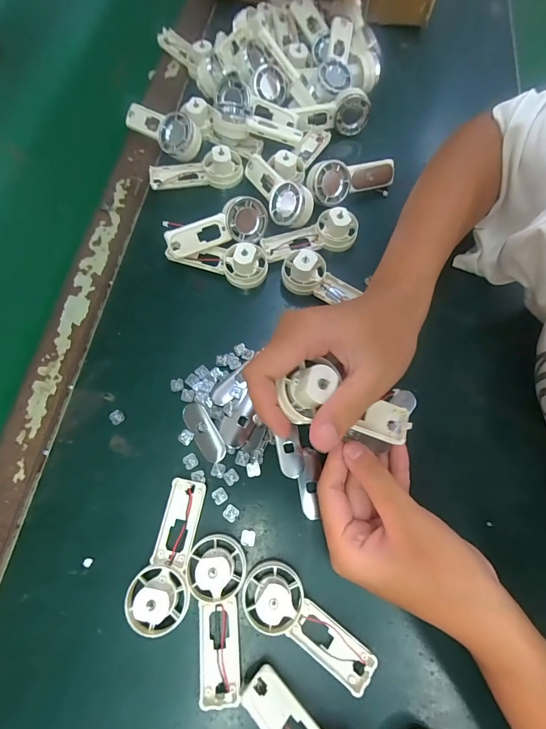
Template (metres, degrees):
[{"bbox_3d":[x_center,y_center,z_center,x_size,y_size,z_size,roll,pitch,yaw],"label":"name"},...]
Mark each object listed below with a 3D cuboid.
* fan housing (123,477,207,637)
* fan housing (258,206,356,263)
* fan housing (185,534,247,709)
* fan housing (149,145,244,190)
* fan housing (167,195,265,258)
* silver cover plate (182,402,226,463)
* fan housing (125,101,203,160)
[{"bbox_3d":[-0.070,0.125,0.240,0.037,0.020,0.091,10,57,2],"label":"fan housing"},{"bbox_3d":[0.035,-0.123,0.331,0.092,0.025,0.038,-16,71,-7],"label":"fan housing"},{"bbox_3d":[-0.038,0.161,0.227,0.038,0.029,0.091,2,70,-1],"label":"fan housing"},{"bbox_3d":[-0.077,-0.196,0.357,0.092,0.031,0.028,-6,70,-4],"label":"fan housing"},{"bbox_3d":[-0.050,-0.123,0.325,0.092,0.032,0.033,-18,71,-8],"label":"fan housing"},{"bbox_3d":[-0.054,0.052,0.279,0.018,0.004,0.050,-30,73,-12],"label":"silver cover plate"},{"bbox_3d":[-0.115,-0.246,0.373,0.088,0.023,0.039,35,106,19],"label":"fan housing"}]

